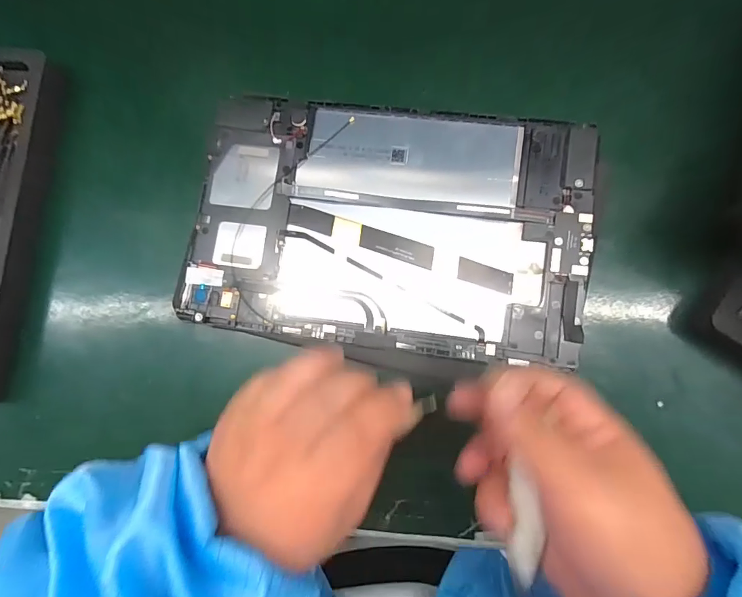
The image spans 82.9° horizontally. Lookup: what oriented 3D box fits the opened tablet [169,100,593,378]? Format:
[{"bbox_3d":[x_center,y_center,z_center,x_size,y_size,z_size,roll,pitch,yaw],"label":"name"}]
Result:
[{"bbox_3d":[0.008,-0.042,0.257,0.236,0.005,0.157,9,85,6],"label":"opened tablet"}]

